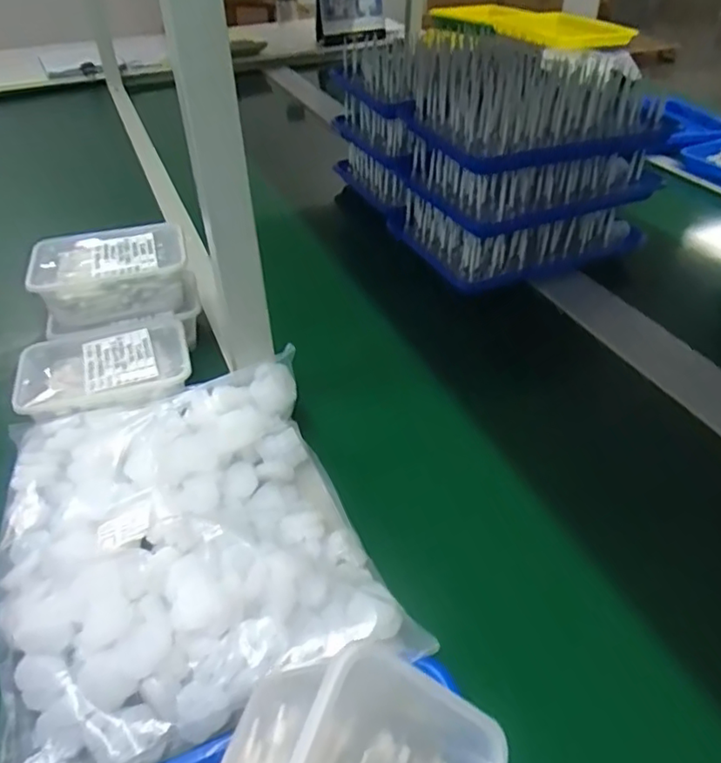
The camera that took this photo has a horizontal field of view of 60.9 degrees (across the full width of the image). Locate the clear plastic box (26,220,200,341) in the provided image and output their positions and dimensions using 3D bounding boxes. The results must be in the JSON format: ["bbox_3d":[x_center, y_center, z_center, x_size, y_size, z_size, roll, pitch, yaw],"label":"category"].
[{"bbox_3d":[-0.281,-0.118,0.708,0.168,0.074,0.108,-11,41,-12],"label":"clear plastic box"}]

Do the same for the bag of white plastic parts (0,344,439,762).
[{"bbox_3d":[-0.144,0.124,0.509,0.281,0.072,0.317,-14,42,-14],"label":"bag of white plastic parts"}]

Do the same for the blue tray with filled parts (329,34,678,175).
[{"bbox_3d":[0.185,-0.446,0.948,0.276,0.080,0.474,-20,44,-21],"label":"blue tray with filled parts"}]

